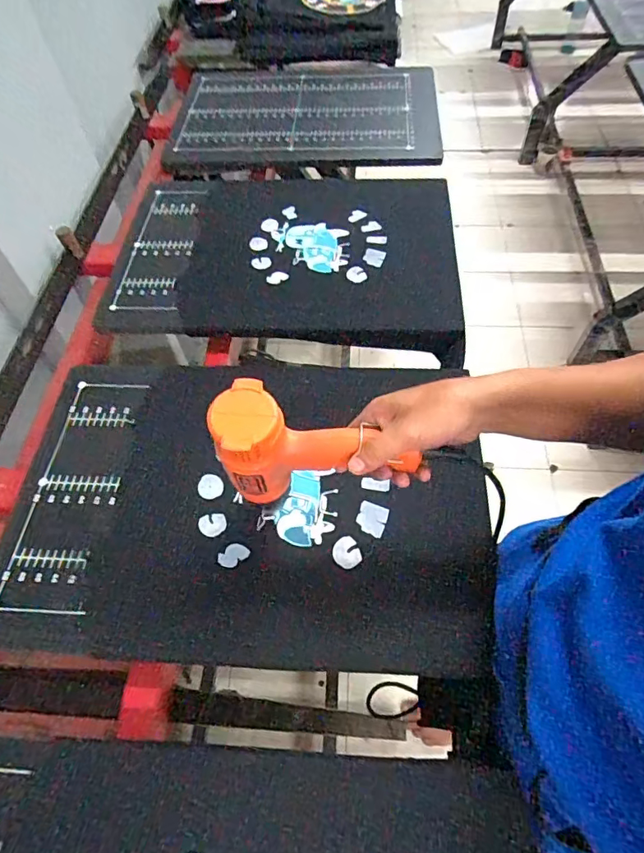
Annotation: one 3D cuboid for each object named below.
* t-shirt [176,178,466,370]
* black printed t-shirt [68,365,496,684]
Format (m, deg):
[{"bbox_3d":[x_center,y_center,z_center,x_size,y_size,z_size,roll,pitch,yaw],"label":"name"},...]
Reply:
[{"bbox_3d":[-0.004,-0.314,0.882,0.473,0.069,0.407,8,64,6],"label":"t-shirt"},{"bbox_3d":[-0.029,0.087,0.641,0.456,0.047,0.404,2,57,5],"label":"black printed t-shirt"}]

